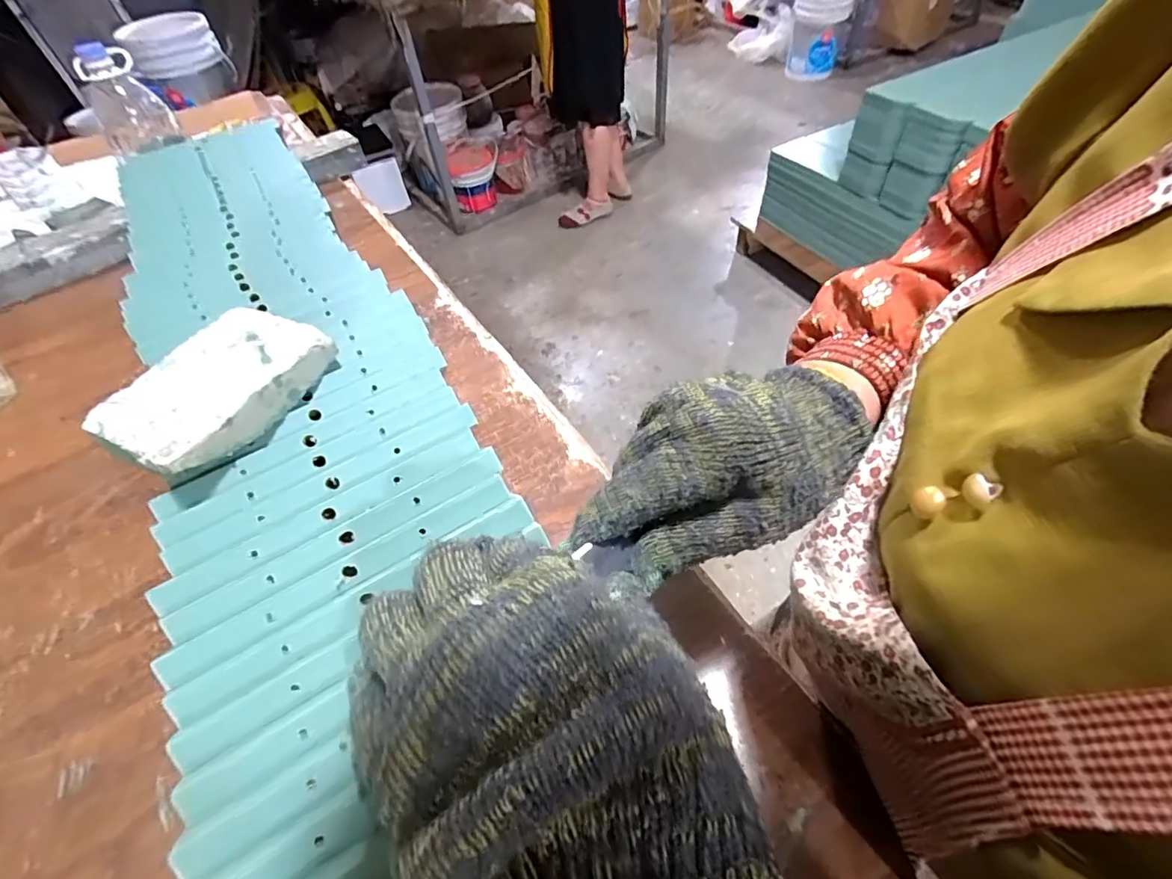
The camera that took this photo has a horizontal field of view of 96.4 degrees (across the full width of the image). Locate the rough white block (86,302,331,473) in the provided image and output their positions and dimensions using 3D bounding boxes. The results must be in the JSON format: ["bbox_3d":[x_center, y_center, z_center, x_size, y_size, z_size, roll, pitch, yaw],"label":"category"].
[{"bbox_3d":[-0.185,-0.026,0.264,0.067,0.019,0.097,18,55,18],"label":"rough white block"}]

